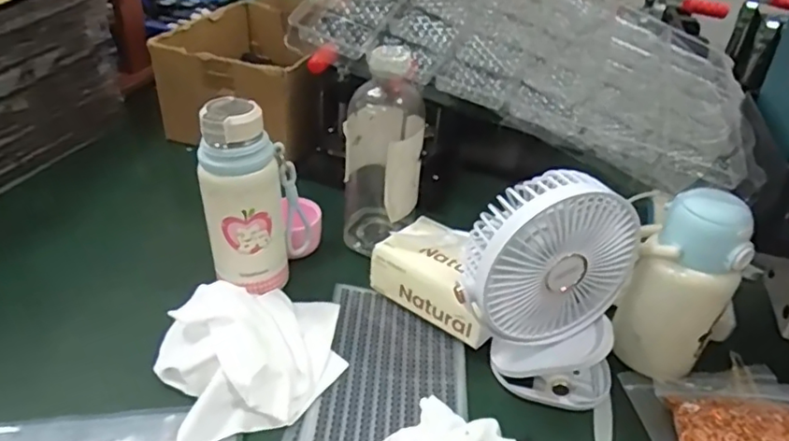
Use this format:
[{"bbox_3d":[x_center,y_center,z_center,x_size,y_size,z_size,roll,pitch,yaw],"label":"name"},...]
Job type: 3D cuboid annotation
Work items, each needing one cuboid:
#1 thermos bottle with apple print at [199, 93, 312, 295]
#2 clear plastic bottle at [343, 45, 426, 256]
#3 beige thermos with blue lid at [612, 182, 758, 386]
[{"bbox_3d":[-0.136,-0.015,0.570,0.095,0.201,0.067,-2,35,-10],"label":"thermos bottle with apple print"},{"bbox_3d":[-0.013,-0.068,0.633,0.082,0.229,0.087,3,35,-2],"label":"clear plastic bottle"},{"bbox_3d":[0.263,0.062,0.529,0.096,0.175,0.070,15,36,15],"label":"beige thermos with blue lid"}]

